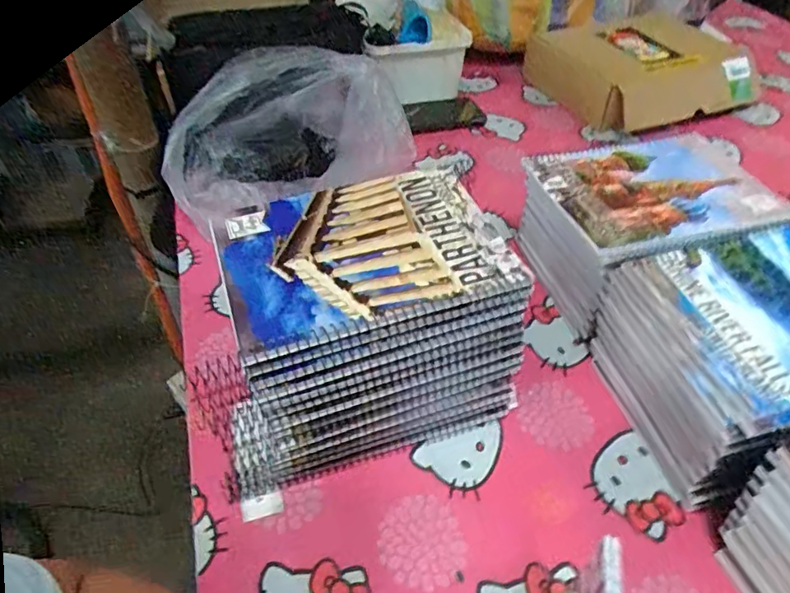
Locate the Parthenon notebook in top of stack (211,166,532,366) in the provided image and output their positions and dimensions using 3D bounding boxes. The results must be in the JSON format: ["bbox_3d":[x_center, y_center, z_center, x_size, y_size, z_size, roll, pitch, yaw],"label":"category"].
[{"bbox_3d":[-0.023,-0.036,0.400,0.194,0.012,0.144,-14,47,-13],"label":"Parthenon notebook in top of stack"}]

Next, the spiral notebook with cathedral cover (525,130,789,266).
[{"bbox_3d":[0.246,-0.101,0.515,0.204,0.014,0.155,-13,46,-12],"label":"spiral notebook with cathedral cover"}]

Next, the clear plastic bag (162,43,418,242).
[{"bbox_3d":[-0.138,-0.197,0.666,0.279,0.135,0.165,-27,51,-24],"label":"clear plastic bag"}]

